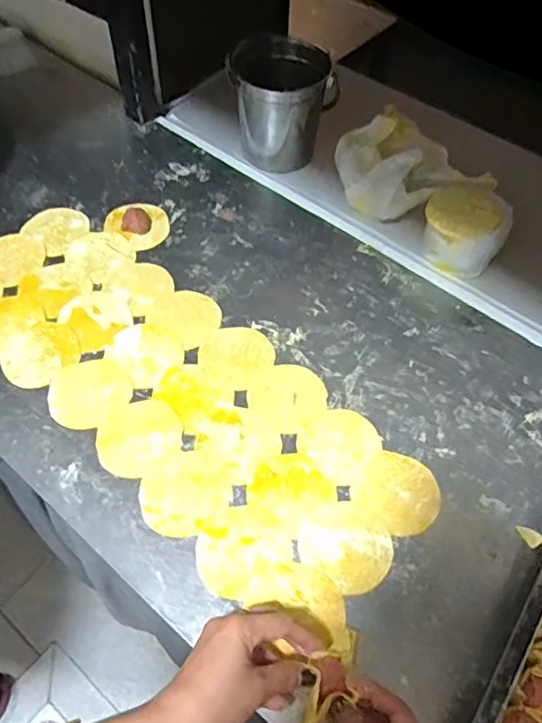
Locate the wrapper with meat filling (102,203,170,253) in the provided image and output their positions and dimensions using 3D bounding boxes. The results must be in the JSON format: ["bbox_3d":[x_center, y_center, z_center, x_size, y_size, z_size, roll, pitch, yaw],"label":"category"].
[{"bbox_3d":[-0.172,-0.177,0.728,0.078,0.012,0.071,-17,60,-14],"label":"wrapper with meat filling"}]

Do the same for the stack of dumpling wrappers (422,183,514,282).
[{"bbox_3d":[0.240,-0.161,0.703,0.103,0.070,0.094,19,58,8],"label":"stack of dumpling wrappers"}]

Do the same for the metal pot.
[{"bbox_3d":[0.013,-0.385,0.802,0.147,0.125,0.151,-11,59,-10],"label":"metal pot"}]

